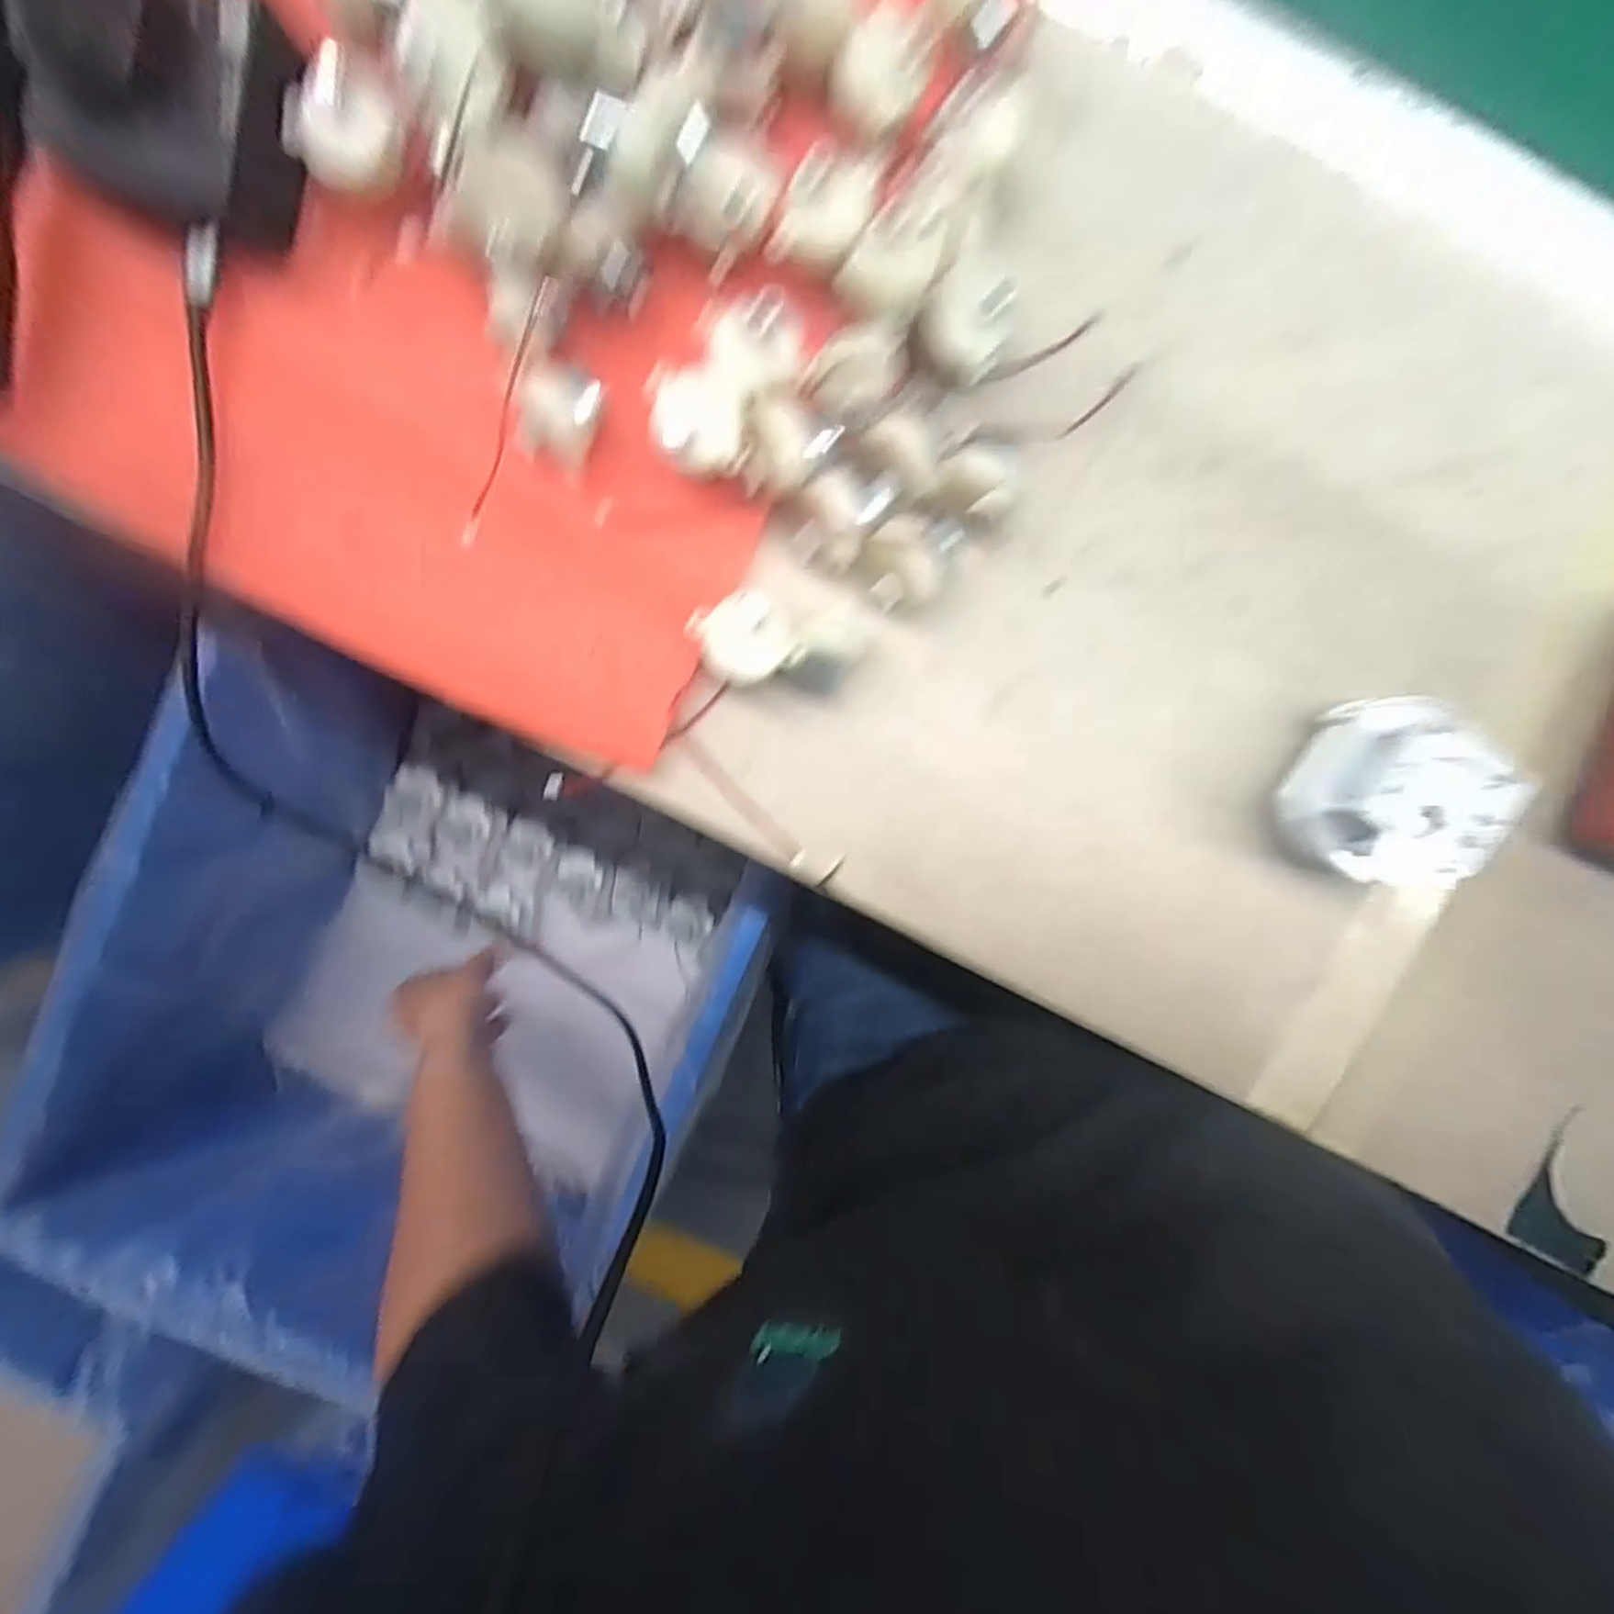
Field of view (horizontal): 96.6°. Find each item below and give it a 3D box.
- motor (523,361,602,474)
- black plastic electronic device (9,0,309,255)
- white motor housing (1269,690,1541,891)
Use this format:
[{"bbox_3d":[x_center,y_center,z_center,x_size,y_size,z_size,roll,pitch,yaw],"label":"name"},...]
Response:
[{"bbox_3d":[-0.090,-0.144,0.262,0.026,0.015,0.032,16,93,-2],"label":"motor"},{"bbox_3d":[-0.220,-0.248,0.248,0.087,0.043,0.081,28,93,-3],"label":"black plastic electronic device"},{"bbox_3d":[0.222,-0.003,0.277,0.055,0.048,0.063,23,93,-3],"label":"white motor housing"}]

